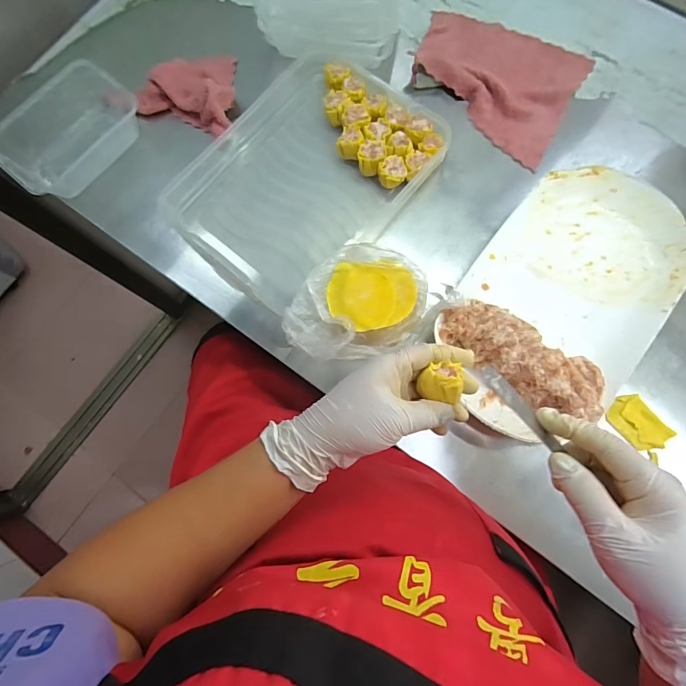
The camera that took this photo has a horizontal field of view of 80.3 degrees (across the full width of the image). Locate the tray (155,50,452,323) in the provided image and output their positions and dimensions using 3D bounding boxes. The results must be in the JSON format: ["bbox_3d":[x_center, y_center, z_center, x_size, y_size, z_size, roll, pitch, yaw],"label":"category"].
[{"bbox_3d":[-0.050,-0.212,0.501,0.238,0.035,0.304,41,79,8],"label":"tray"}]

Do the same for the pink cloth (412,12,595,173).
[{"bbox_3d":[0.206,-0.366,0.544,0.220,0.026,0.184,31,78,7],"label":"pink cloth"}]

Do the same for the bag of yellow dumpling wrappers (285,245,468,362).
[{"bbox_3d":[0.026,-0.042,0.449,0.182,0.064,0.116,-17,79,-2],"label":"bag of yellow dumpling wrappers"}]

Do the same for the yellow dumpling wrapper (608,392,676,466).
[{"bbox_3d":[0.322,0.089,0.441,0.064,0.007,0.044,44,80,9],"label":"yellow dumpling wrapper"}]

